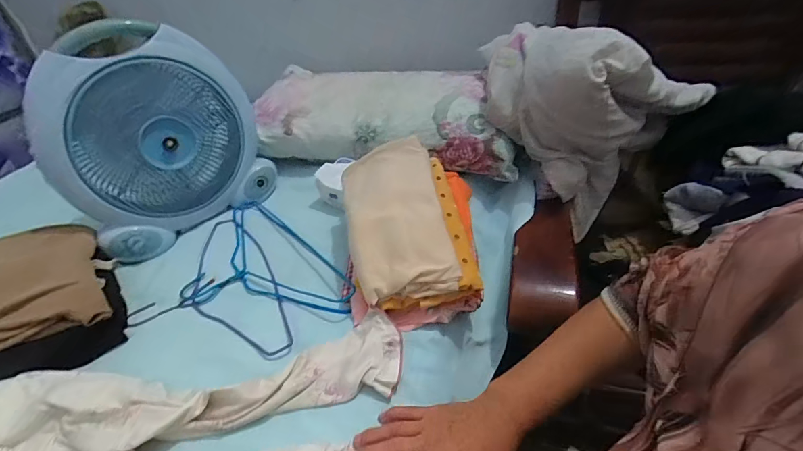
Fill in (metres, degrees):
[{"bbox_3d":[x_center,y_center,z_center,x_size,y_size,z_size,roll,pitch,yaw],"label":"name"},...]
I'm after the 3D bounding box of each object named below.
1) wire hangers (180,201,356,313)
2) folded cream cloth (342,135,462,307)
[{"bbox_3d":[-0.259,0.062,0.676,0.208,0.032,0.399,-32,44,-28],"label":"wire hangers"},{"bbox_3d":[-0.011,-0.019,0.598,0.142,0.040,0.268,-9,52,-2],"label":"folded cream cloth"}]

